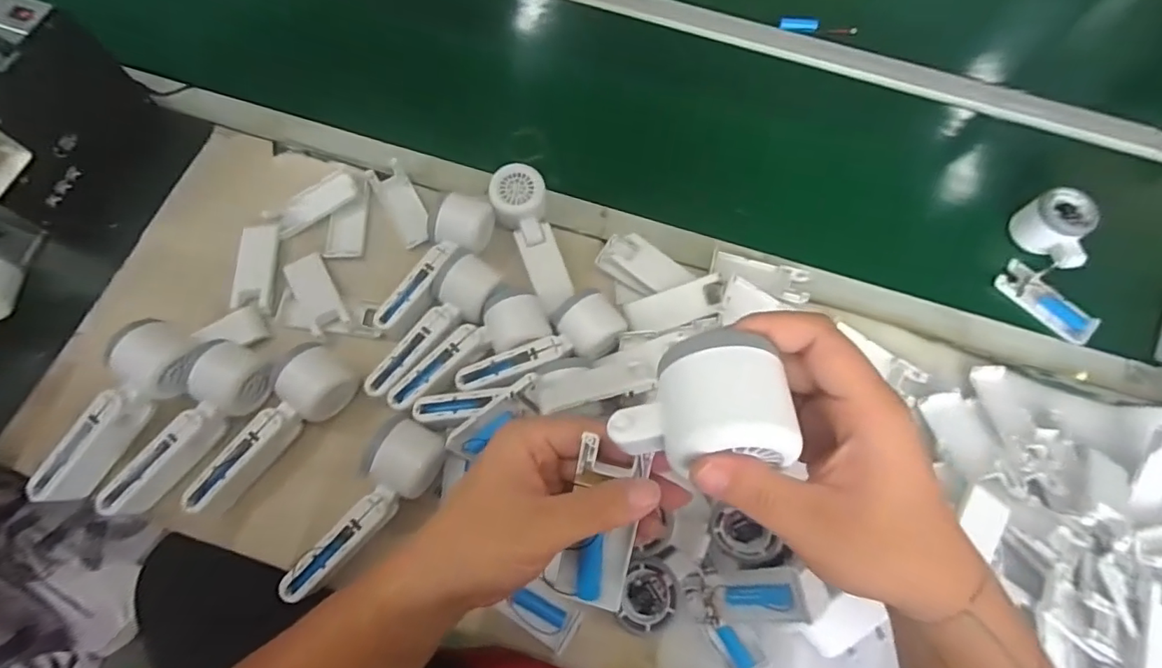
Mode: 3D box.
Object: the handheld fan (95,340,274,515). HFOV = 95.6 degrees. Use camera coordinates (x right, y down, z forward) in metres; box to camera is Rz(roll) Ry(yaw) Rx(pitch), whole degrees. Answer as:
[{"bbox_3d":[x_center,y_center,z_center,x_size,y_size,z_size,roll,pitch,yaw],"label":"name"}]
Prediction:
[{"bbox_3d":[-0.344,0.086,0.467,0.060,0.045,0.166,26,71,7],"label":"handheld fan"}]

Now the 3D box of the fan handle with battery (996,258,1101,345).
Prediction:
[{"bbox_3d":[0.510,-0.035,0.575,0.036,0.012,0.103,-37,75,-14],"label":"fan handle with battery"}]

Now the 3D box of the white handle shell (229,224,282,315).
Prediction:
[{"bbox_3d":[-0.340,-0.070,0.551,0.039,0.007,0.095,-2,70,-3],"label":"white handle shell"}]

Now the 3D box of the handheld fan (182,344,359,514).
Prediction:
[{"bbox_3d":[-0.278,0.087,0.475,0.057,0.059,0.167,35,72,10],"label":"handheld fan"}]

